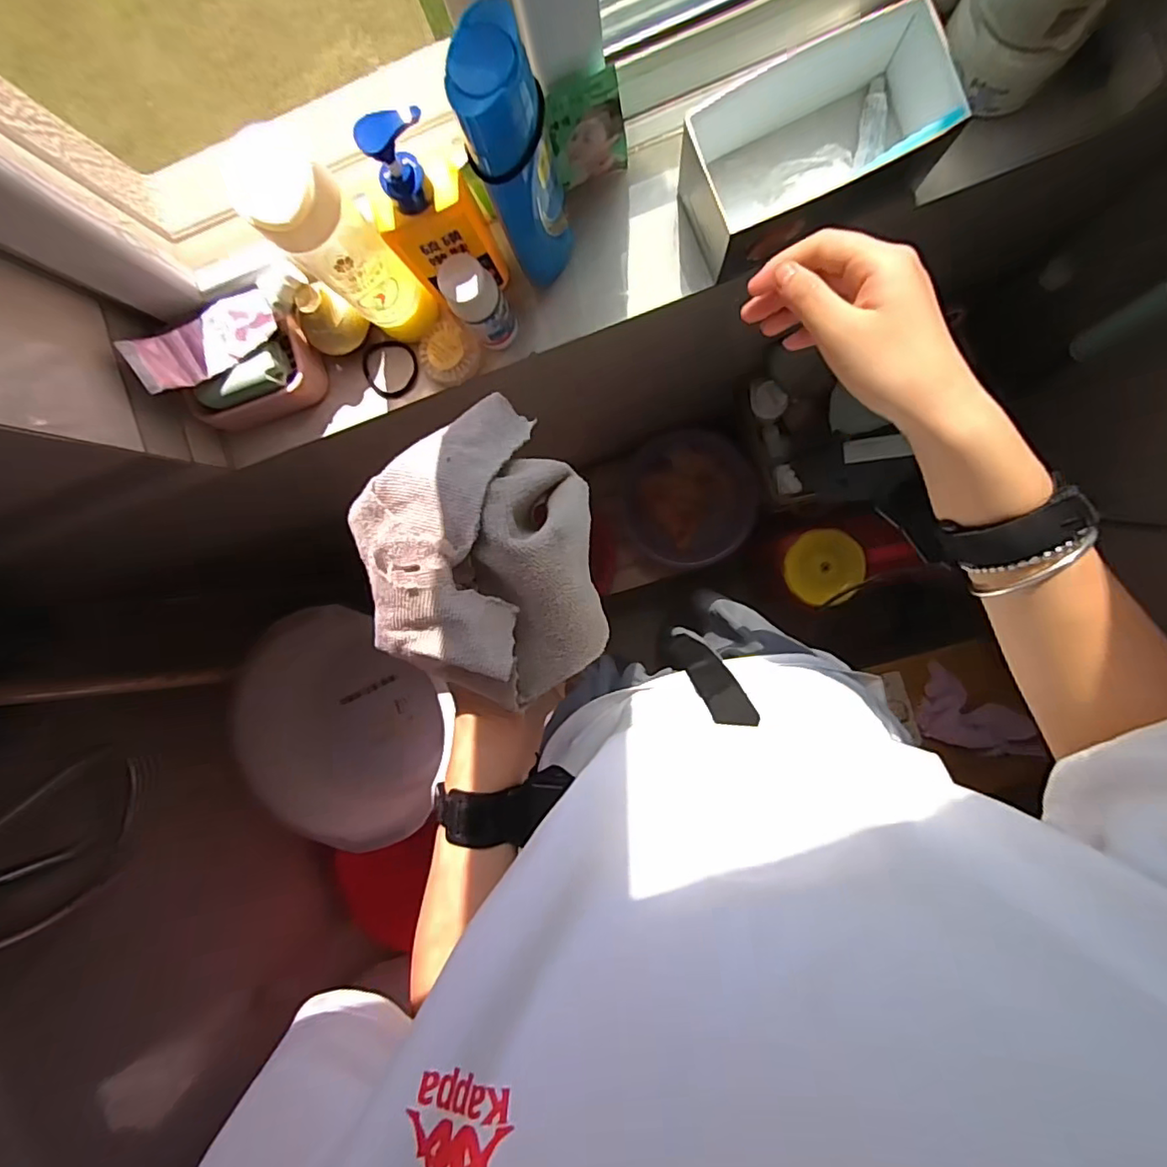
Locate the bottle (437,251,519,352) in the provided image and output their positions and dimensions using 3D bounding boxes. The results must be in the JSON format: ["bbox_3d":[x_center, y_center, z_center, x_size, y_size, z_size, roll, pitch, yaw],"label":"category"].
[{"bbox_3d":[-0.088,-0.235,0.481,0.043,0.106,0.044,-32,90,8],"label":"bottle"}]

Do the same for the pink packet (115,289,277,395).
[{"bbox_3d":[-0.324,-0.212,0.491,0.120,0.034,0.051,-32,90,-7],"label":"pink packet"}]

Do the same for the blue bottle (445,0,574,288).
[{"bbox_3d":[-0.044,-0.293,0.413,0.050,0.202,0.059,-8,93,7],"label":"blue bottle"}]

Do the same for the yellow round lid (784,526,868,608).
[{"bbox_3d":[0.387,-0.026,0.918,0.117,0.015,0.118,-9,93,7],"label":"yellow round lid"}]

